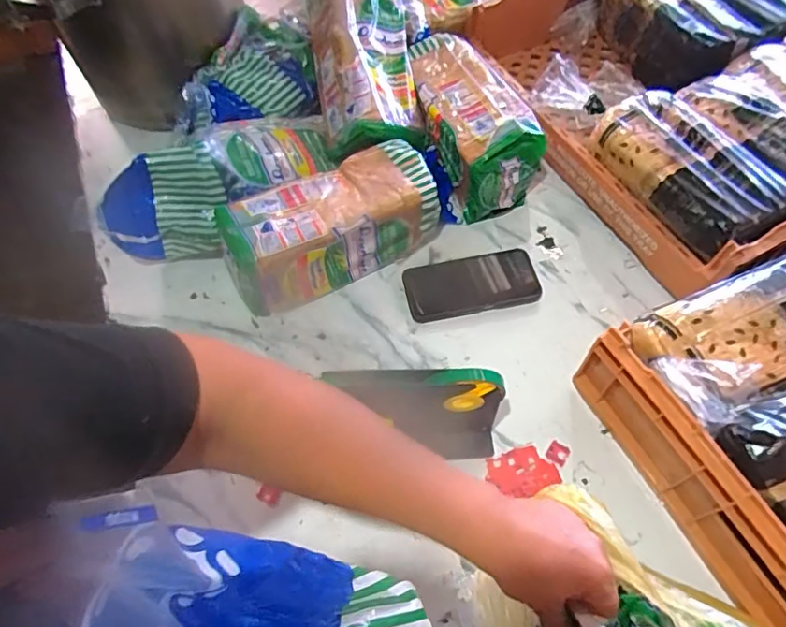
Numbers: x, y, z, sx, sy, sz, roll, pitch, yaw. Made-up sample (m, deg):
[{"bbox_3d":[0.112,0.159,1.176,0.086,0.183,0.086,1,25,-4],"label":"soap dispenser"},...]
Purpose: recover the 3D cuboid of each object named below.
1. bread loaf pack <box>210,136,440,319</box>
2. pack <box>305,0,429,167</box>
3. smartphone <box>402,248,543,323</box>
[{"bbox_3d":[-0.080,-0.112,0.687,0.269,0.110,0.114,-27,62,-12],"label":"bread loaf pack"},{"bbox_3d":[-0.048,-0.379,0.762,0.139,0.092,0.337,-11,74,-4],"label":"pack"},{"bbox_3d":[0.102,-0.039,0.699,0.167,0.008,0.081,-11,60,-3],"label":"smartphone"}]

